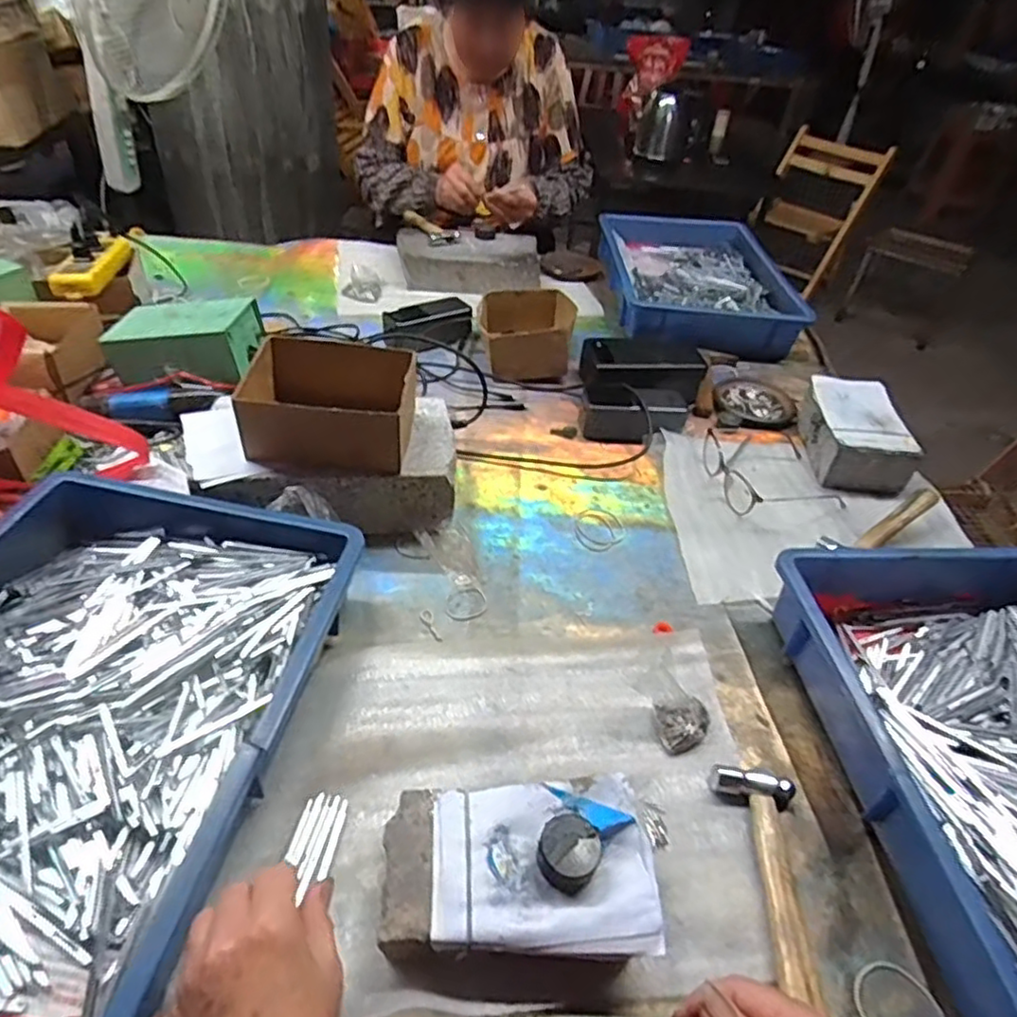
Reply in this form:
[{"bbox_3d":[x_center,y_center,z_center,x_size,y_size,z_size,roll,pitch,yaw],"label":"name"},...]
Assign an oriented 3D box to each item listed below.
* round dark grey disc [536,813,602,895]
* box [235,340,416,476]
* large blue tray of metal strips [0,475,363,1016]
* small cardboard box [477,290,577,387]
[{"bbox_3d":[0.039,0.215,0.417,0.037,0.023,0.042,27,45,21],"label":"round dark grey disc"},{"bbox_3d":[-0.172,-0.102,0.650,0.159,0.071,0.122,4,42,-3],"label":"box"},{"bbox_3d":[-0.305,0.151,0.447,0.290,0.085,0.435,10,42,3],"label":"large blue tray of metal strips"},{"bbox_3d":[0.027,-0.255,0.974,0.134,0.073,0.150,1,42,-5],"label":"small cardboard box"}]

